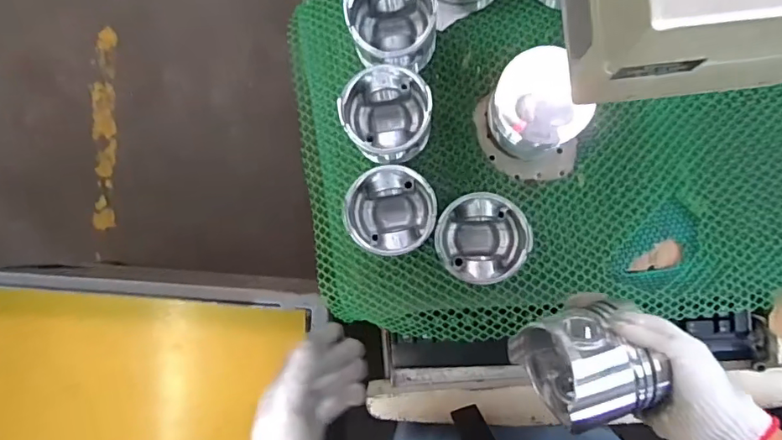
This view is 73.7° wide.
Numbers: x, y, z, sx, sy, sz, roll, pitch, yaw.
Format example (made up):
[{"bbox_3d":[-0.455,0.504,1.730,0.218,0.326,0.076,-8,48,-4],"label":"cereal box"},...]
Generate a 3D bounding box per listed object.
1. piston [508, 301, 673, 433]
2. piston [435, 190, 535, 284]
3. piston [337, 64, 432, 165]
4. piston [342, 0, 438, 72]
[{"bbox_3d":[0.155,0.115,0.418,0.092,0.091,0.079,-20,87,1],"label":"piston"},{"bbox_3d":[0.093,0.020,0.544,0.088,0.086,0.086,0,87,3],"label":"piston"},{"bbox_3d":[-0.003,-0.108,0.552,0.088,0.084,0.091,0,87,3],"label":"piston"},{"bbox_3d":[0.002,-0.204,0.557,0.090,0.079,0.083,0,87,3],"label":"piston"}]

